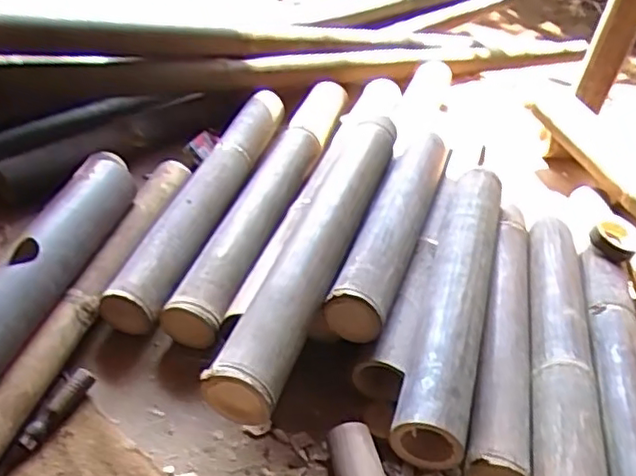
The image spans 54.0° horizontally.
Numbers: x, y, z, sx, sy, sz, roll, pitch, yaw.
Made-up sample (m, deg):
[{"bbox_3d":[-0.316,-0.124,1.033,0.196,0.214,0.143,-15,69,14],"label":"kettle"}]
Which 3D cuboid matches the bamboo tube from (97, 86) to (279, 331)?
[{"bbox_3d":[-0.170,-0.083,1.047,0.085,0.059,0.611,15,42,9],"label":"bamboo tube"}]

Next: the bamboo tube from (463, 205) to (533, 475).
[{"bbox_3d":[0.265,0.116,0.860,0.082,0.071,0.473,16,43,10],"label":"bamboo tube"}]

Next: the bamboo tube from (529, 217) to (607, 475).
[{"bbox_3d":[0.316,0.155,0.818,0.082,0.069,0.541,12,42,6],"label":"bamboo tube"}]

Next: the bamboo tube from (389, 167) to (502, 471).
[{"bbox_3d":[0.187,0.067,0.834,0.080,0.076,0.507,16,43,11],"label":"bamboo tube"}]

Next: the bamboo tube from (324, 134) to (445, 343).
[{"bbox_3d":[0.113,-0.025,0.922,0.078,0.071,0.434,17,43,12],"label":"bamboo tube"}]

